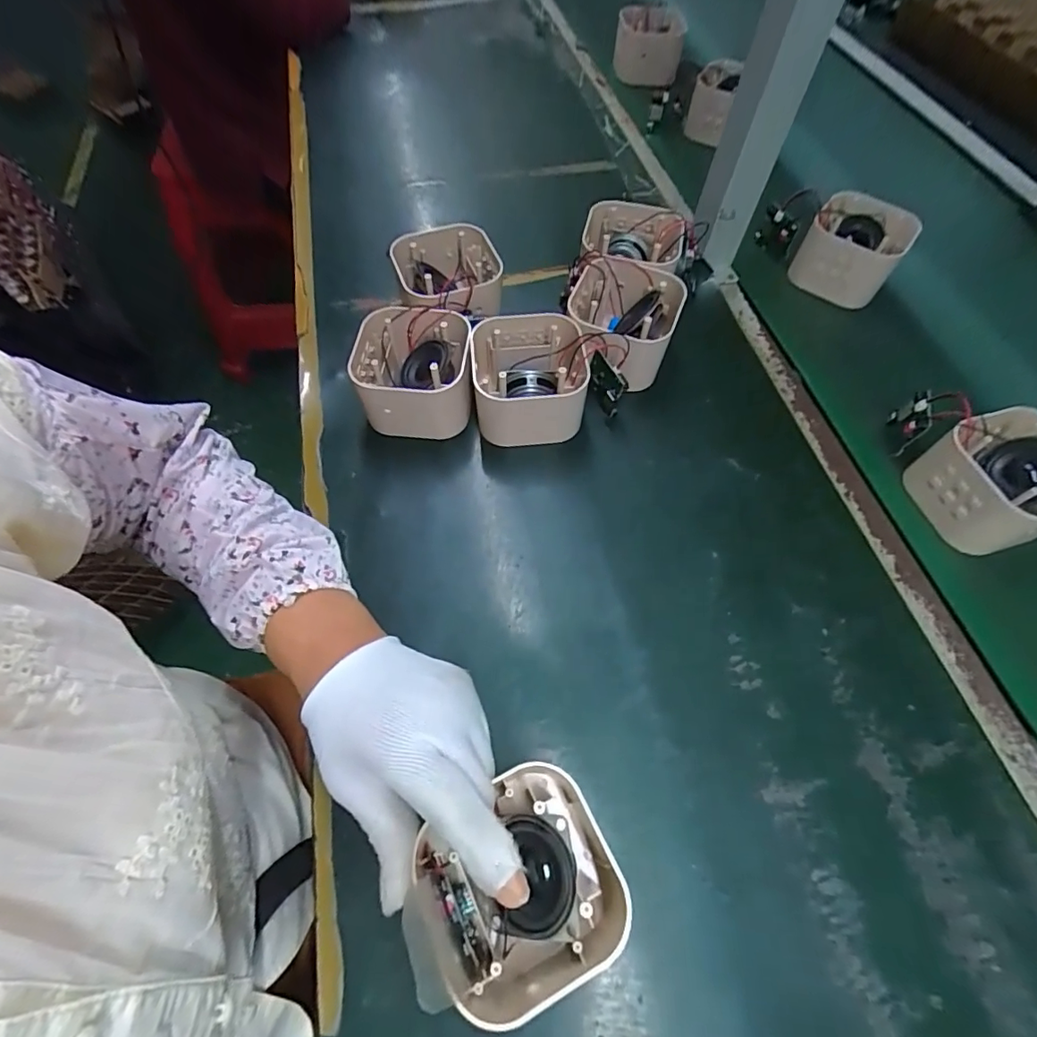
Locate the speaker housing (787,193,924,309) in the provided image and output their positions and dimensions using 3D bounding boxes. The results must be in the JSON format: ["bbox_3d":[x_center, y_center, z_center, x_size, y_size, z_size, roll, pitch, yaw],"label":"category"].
[{"bbox_3d":[0.334,-0.271,0.527,0.092,0.062,0.092,31,65,15],"label":"speaker housing"}]

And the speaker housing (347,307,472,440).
[{"bbox_3d":[-0.087,-0.118,0.429,0.097,0.065,0.096,0,62,-1],"label":"speaker housing"}]

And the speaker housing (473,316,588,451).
[{"bbox_3d":[0.008,-0.113,0.426,0.090,0.062,0.092,0,62,-1],"label":"speaker housing"}]

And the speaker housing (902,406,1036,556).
[{"bbox_3d":[0.361,-0.029,0.387,0.080,0.055,0.087,-16,63,-10],"label":"speaker housing"}]

